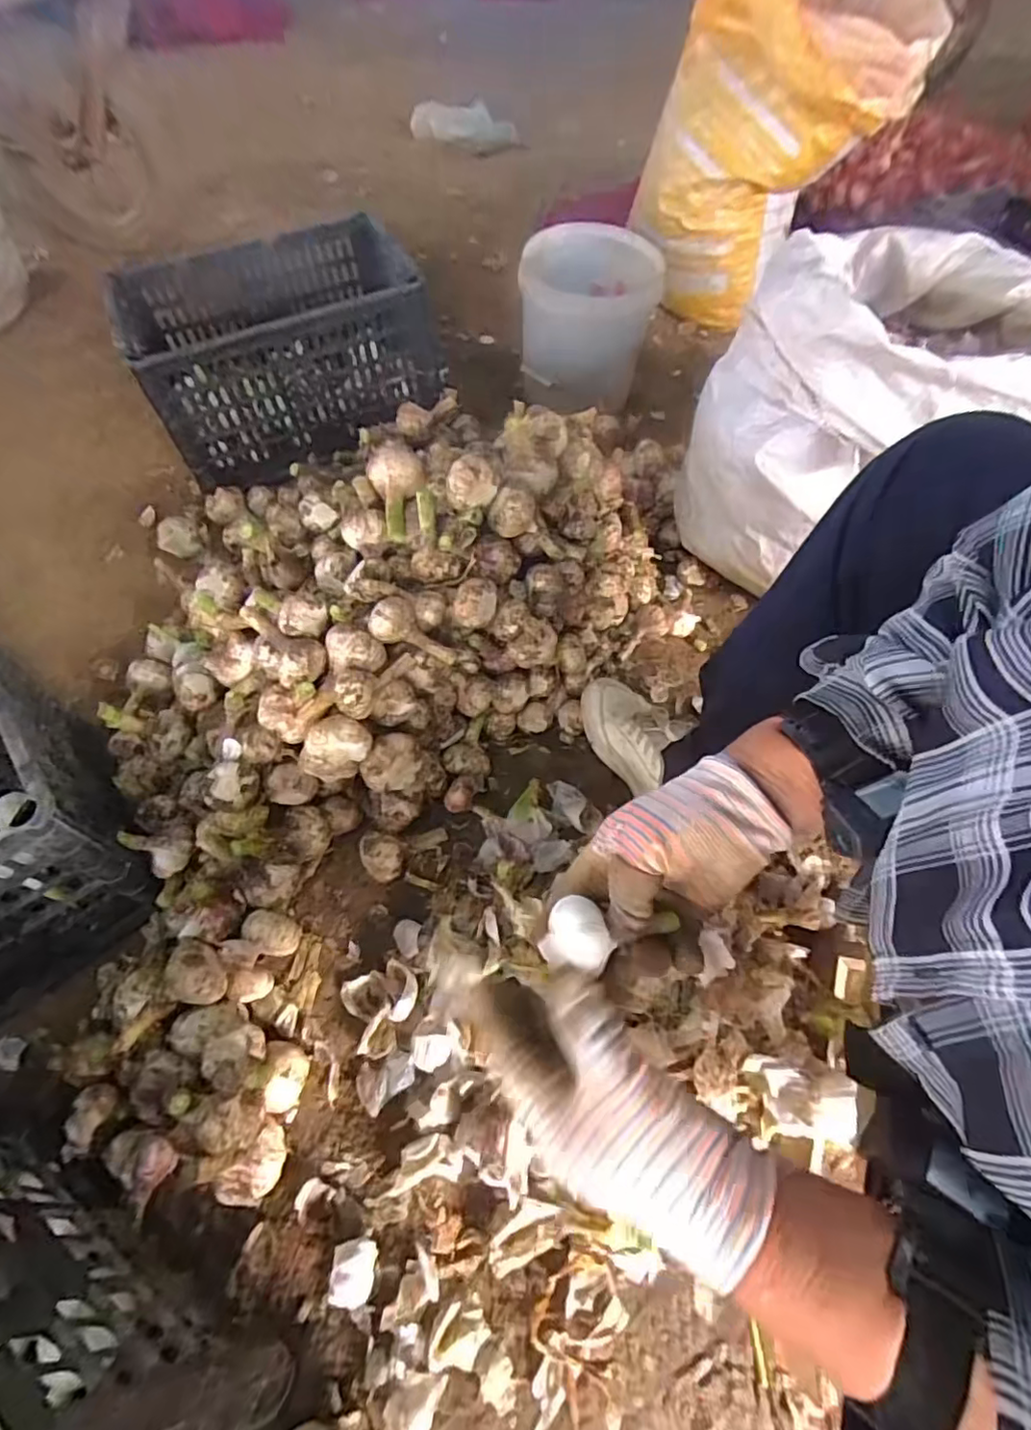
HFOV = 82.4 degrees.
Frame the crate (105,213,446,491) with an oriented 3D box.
[{"bbox_3d":[-0.430,-0.685,1.107,0.512,0.227,0.384,-28,62,-17],"label":"crate"}]

